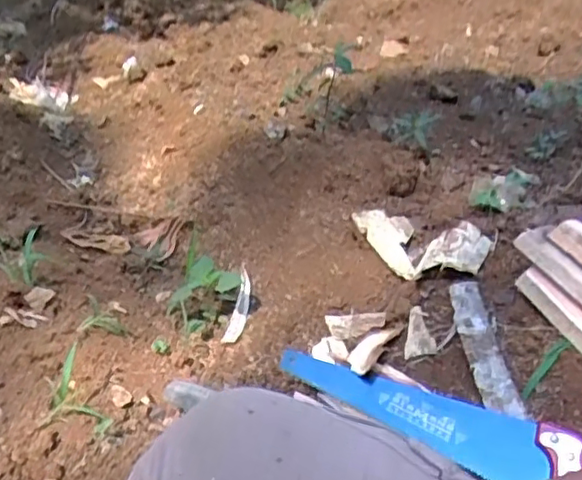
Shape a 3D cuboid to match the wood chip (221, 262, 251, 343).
[{"bbox_3d":[-0.084,0.105,1.027,0.032,0.023,0.149,8,58,5],"label":"wood chip"}]

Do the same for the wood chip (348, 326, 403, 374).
[{"bbox_3d":[0.111,0.145,0.832,0.037,0.012,0.099,26,43,27],"label":"wood chip"}]

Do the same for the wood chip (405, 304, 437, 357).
[{"bbox_3d":[0.176,0.125,0.837,0.041,0.010,0.076,-9,45,16],"label":"wood chip"}]

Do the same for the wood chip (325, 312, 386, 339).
[{"bbox_3d":[0.094,0.125,0.905,0.095,0.006,0.047,-15,41,27],"label":"wood chip"}]

